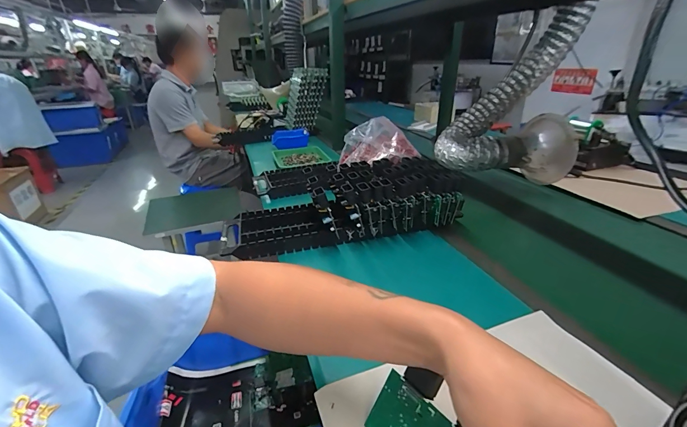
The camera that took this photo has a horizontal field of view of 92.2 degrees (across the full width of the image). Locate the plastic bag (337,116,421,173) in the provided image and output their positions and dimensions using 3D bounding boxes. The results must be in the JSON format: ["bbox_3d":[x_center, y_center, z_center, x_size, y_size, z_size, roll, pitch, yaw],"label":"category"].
[{"bbox_3d":[0.094,-0.193,0.922,0.218,0.112,0.115,15,30,32],"label":"plastic bag"}]

